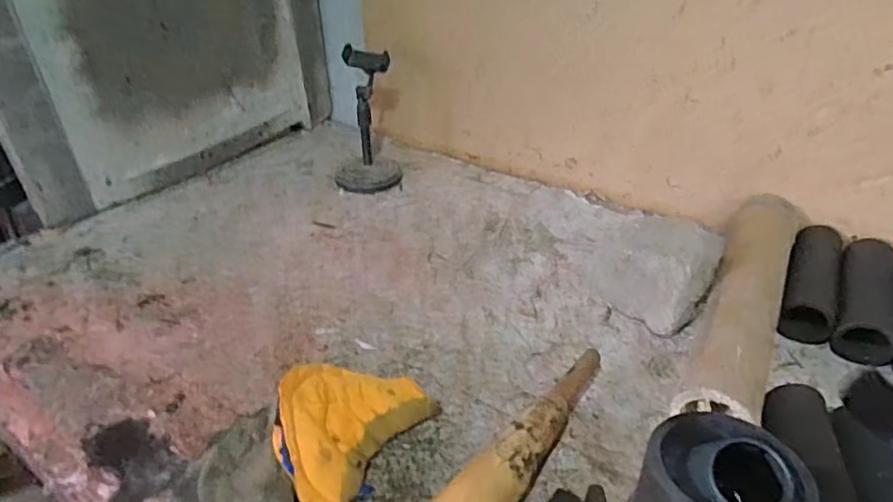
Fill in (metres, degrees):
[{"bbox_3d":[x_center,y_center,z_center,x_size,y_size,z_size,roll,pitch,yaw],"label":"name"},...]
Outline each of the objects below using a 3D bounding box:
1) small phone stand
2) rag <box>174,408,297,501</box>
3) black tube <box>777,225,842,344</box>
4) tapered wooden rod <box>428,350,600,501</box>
[{"bbox_3d":[-0.127,-0.205,0.949,0.109,0.199,0.108,-3,32,-6],"label":"small phone stand"},{"bbox_3d":[-0.171,0.190,0.473,0.089,0.044,0.159,-13,34,-21],"label":"rag"},{"bbox_3d":[0.425,0.032,0.690,0.057,0.052,0.192,16,35,24],"label":"black tube"},{"bbox_3d":[0.069,0.170,0.500,0.047,0.053,0.279,24,39,33],"label":"tapered wooden rod"}]

